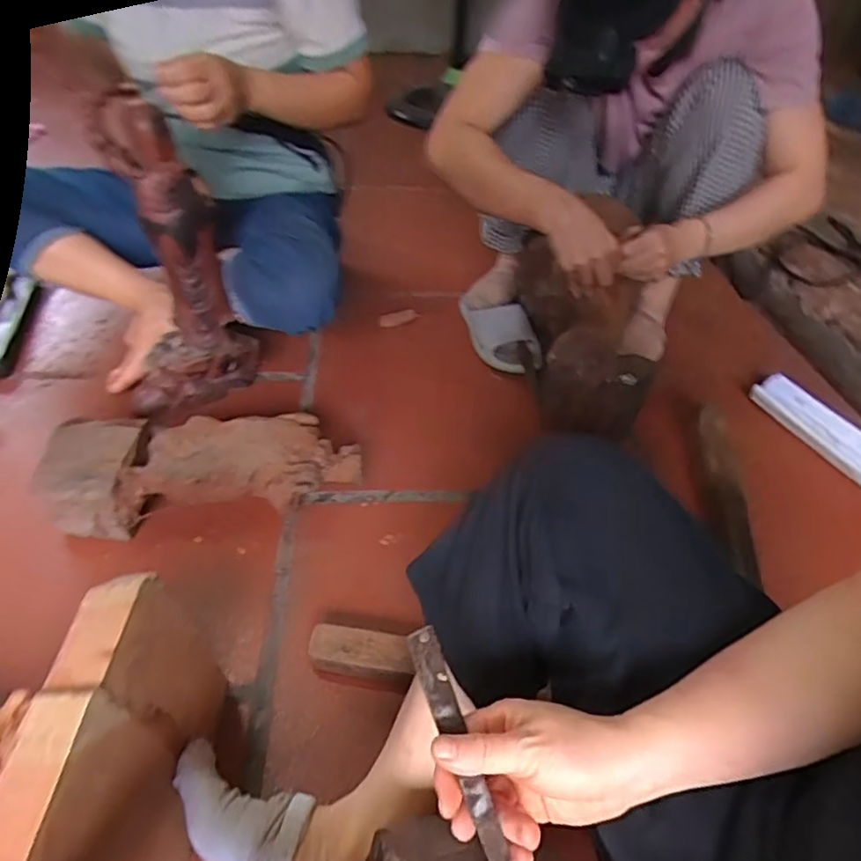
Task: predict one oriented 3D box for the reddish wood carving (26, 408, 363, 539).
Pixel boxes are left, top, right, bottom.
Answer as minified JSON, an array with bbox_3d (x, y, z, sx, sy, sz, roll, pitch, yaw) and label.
[{"bbox_3d":[-0.288,0.054,0.756,0.381,0.099,0.142,-3,44,-7],"label":"reddish wood carving"}]

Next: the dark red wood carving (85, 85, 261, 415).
[{"bbox_3d":[-0.352,-0.214,0.783,0.163,0.408,0.100,2,45,-3],"label":"dark red wood carving"}]

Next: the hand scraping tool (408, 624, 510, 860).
[{"bbox_3d":[0.017,0.195,0.362,0.020,0.006,0.142,-13,57,-17],"label":"hand scraping tool"}]

